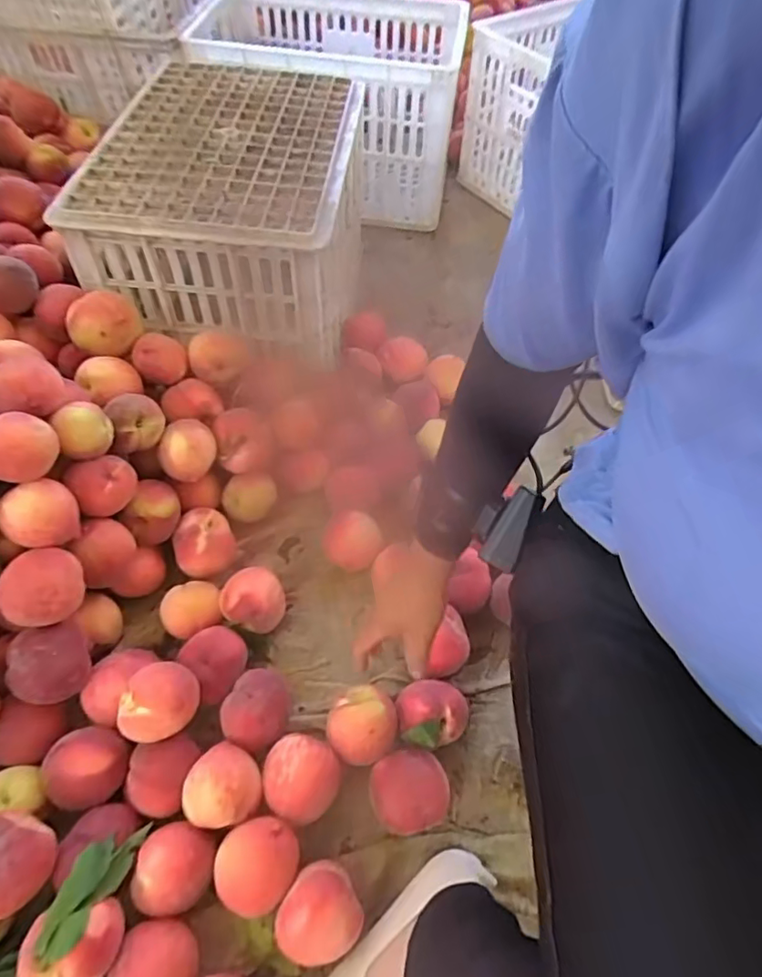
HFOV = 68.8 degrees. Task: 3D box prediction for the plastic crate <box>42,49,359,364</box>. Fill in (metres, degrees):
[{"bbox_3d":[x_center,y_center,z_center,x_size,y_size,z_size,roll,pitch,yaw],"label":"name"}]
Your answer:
[{"bbox_3d":[-0.212,-0.436,0.830,0.330,0.213,0.470,5,57,2],"label":"plastic crate"}]

